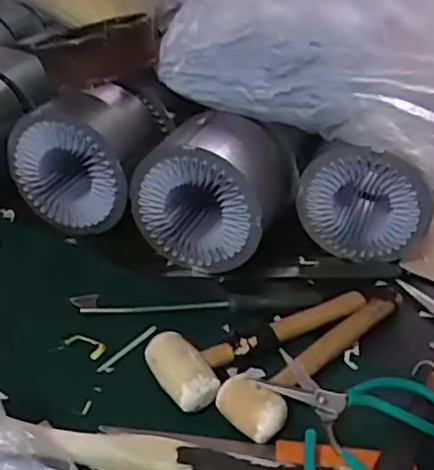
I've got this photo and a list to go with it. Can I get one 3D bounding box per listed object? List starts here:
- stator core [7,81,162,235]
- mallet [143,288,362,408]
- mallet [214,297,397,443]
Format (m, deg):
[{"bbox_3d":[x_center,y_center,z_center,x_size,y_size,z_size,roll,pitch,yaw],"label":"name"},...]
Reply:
[{"bbox_3d":[-0.163,-0.100,0.776,0.155,0.140,0.125,11,38,6],"label":"stator core"},{"bbox_3d":[0.050,0.096,0.641,0.263,0.044,0.081,-22,46,-32],"label":"mallet"},{"bbox_3d":[0.101,0.115,0.616,0.056,0.049,0.240,34,45,31],"label":"mallet"}]

